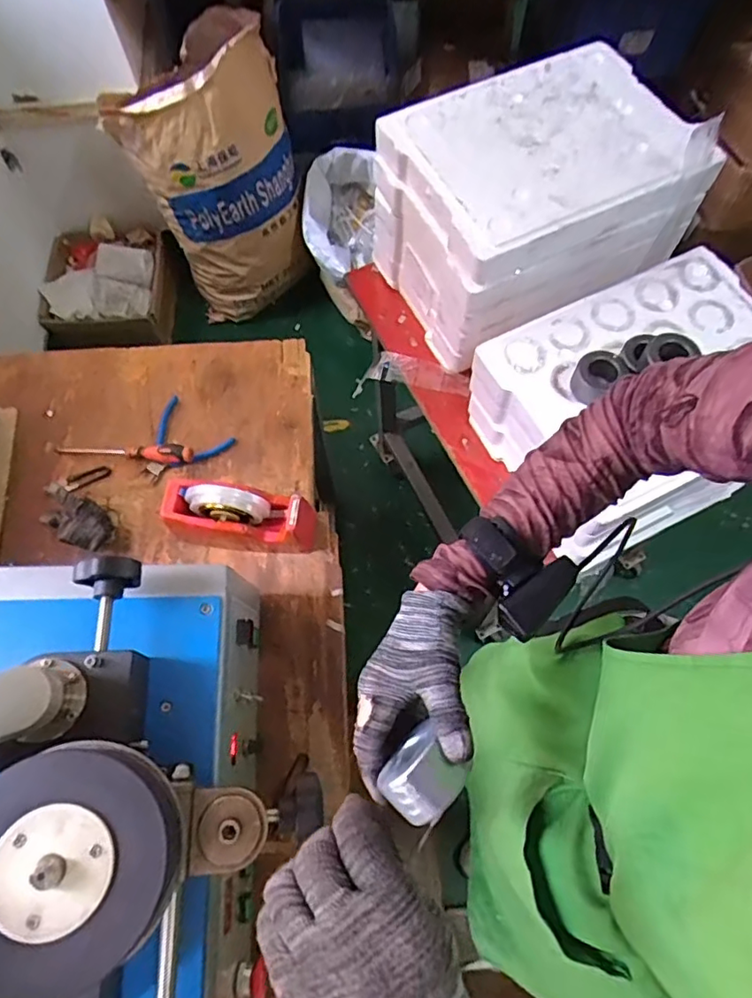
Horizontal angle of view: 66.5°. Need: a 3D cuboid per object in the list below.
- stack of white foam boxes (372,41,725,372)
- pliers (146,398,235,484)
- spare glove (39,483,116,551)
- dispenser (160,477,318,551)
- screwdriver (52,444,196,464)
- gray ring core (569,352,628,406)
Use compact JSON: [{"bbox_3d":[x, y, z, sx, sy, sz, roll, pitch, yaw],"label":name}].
[{"bbox_3d":[0.228,-0.433,0.872,0.379,0.237,0.307,-27,71,-10],"label":"stack of white foam boxes"},{"bbox_3d":[-0.317,-0.086,0.910,0.128,0.028,0.128,35,73,13],"label":"pliers"},{"bbox_3d":[-0.439,0.029,0.842,0.115,0.058,0.066,36,73,13],"label":"spare glove"},{"bbox_3d":[-0.192,0.022,0.816,0.198,0.119,0.077,7,69,3],"label":"dispenser"},{"bbox_3d":[-0.392,-0.078,0.894,0.222,0.034,0.028,8,69,3],"label":"screwdriver"},{"bbox_3d":[0.276,-0.153,0.721,0.055,0.037,0.057,41,74,14],"label":"gray ring core"}]

